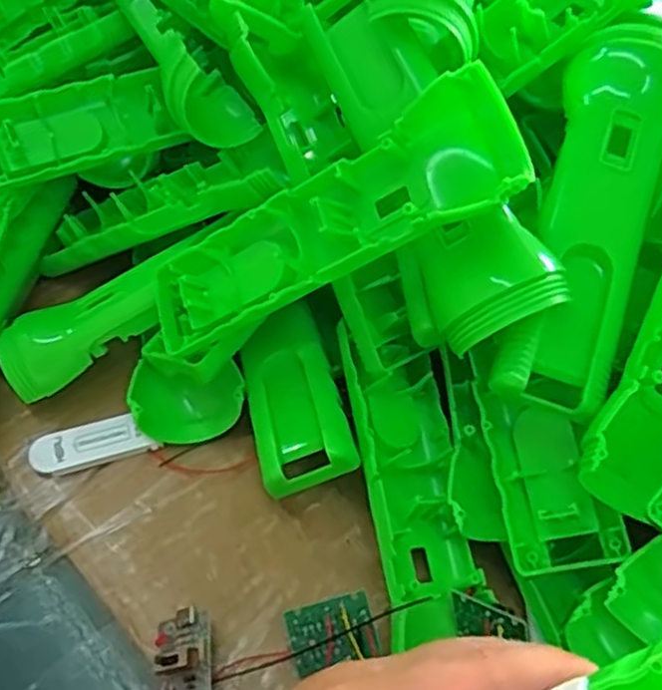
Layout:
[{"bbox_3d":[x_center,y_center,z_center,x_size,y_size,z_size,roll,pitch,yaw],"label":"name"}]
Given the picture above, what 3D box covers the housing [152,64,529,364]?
[{"bbox_3d":[-0.007,-0.041,0.273,0.166,0.030,0.045,-25,49,25],"label":"housing"}]

